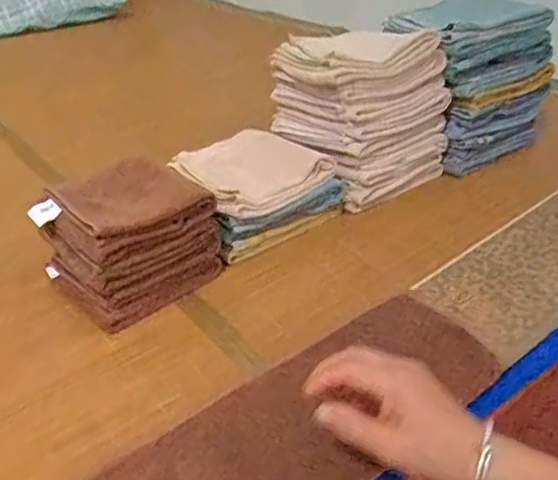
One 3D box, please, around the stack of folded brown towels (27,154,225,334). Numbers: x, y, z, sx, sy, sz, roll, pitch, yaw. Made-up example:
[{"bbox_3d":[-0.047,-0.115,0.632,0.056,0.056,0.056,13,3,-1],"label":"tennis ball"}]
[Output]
[{"bbox_3d":[-0.163,-0.003,0.663,0.147,0.107,0.159,27,44,36],"label":"stack of folded brown towels"}]

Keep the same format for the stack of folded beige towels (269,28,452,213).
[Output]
[{"bbox_3d":[0.108,-0.177,0.829,0.173,0.183,0.193,-22,39,-27],"label":"stack of folded beige towels"}]

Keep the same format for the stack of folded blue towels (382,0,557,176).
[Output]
[{"bbox_3d":[0.276,-0.241,0.894,0.181,0.198,0.199,-15,36,-18],"label":"stack of folded blue towels"}]

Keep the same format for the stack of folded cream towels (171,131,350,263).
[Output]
[{"bbox_3d":[-0.036,-0.067,0.772,0.176,0.073,0.167,-25,40,-29],"label":"stack of folded cream towels"}]

